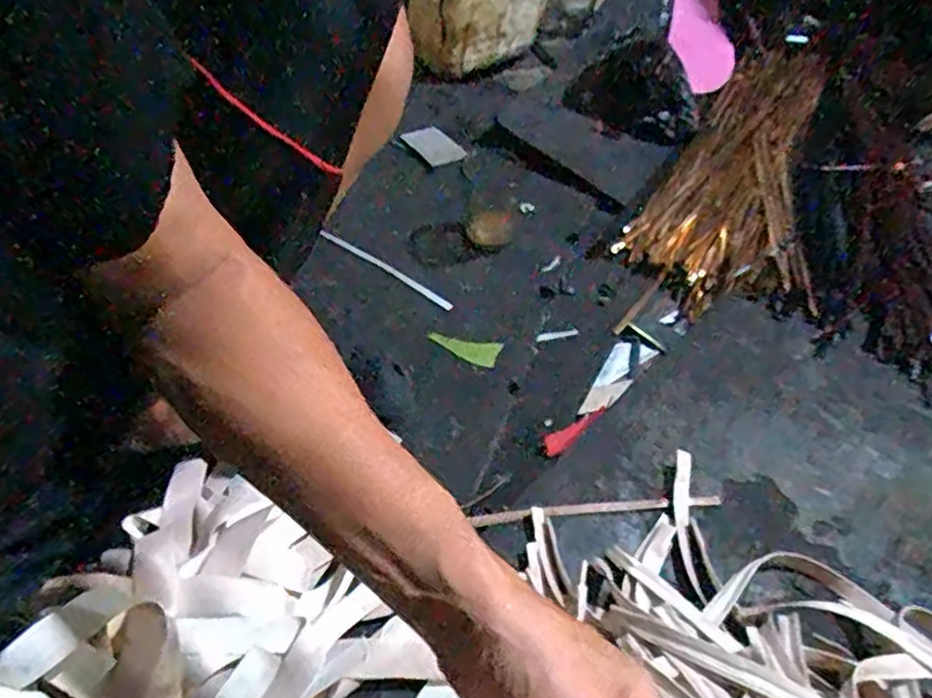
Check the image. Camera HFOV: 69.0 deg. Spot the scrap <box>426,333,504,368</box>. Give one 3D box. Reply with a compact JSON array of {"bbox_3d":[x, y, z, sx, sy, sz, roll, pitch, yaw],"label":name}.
[{"bbox_3d":[-0.003,0.001,0.684,0.073,0.004,0.028,10,60,7],"label":"scrap"}]

